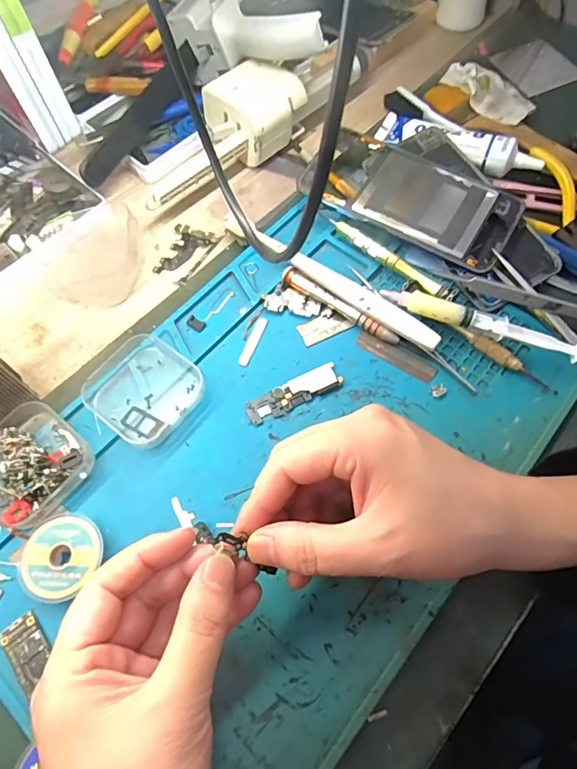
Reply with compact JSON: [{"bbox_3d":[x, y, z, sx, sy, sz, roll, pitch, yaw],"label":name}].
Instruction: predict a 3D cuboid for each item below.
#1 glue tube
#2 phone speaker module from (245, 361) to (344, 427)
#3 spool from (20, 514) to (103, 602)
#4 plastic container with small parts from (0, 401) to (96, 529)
[{"bbox_3d":[0.140,-0.202,0.386,0.136,0.024,0.035,30,69,15],"label":"glue tube"},{"bbox_3d":[0.003,0.006,0.305,0.064,0.005,0.018,-27,67,-10],"label":"phone speaker module"},{"bbox_3d":[-0.126,0.096,0.259,0.042,0.011,0.043,-1,65,2],"label":"spool"},{"bbox_3d":[-0.158,0.047,0.279,0.061,0.022,0.062,39,72,18],"label":"plastic container with small parts"}]

